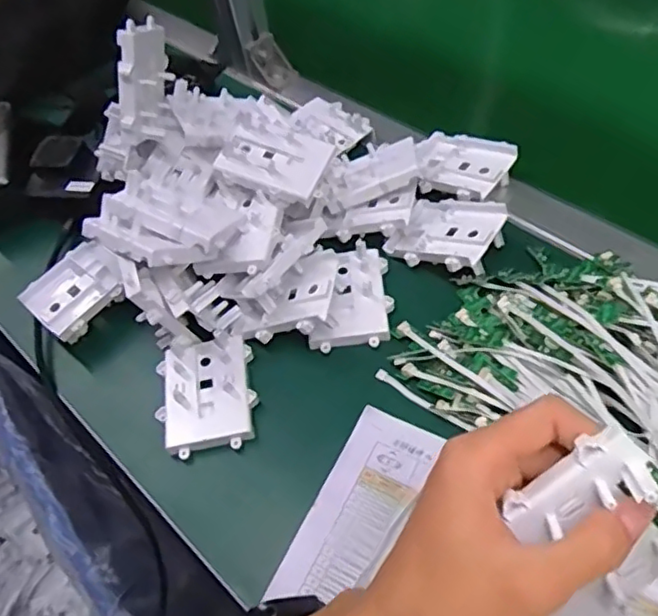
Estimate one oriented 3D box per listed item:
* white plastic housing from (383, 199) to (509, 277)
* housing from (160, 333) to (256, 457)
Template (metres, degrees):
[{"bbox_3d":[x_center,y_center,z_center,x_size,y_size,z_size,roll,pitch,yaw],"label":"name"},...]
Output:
[{"bbox_3d":[0.093,-0.062,0.502,0.081,0.021,0.072,20,60,22],"label":"white plastic housing"},{"bbox_3d":[-0.088,0.064,0.460,0.067,0.021,0.081,-12,53,1],"label":"housing"}]

